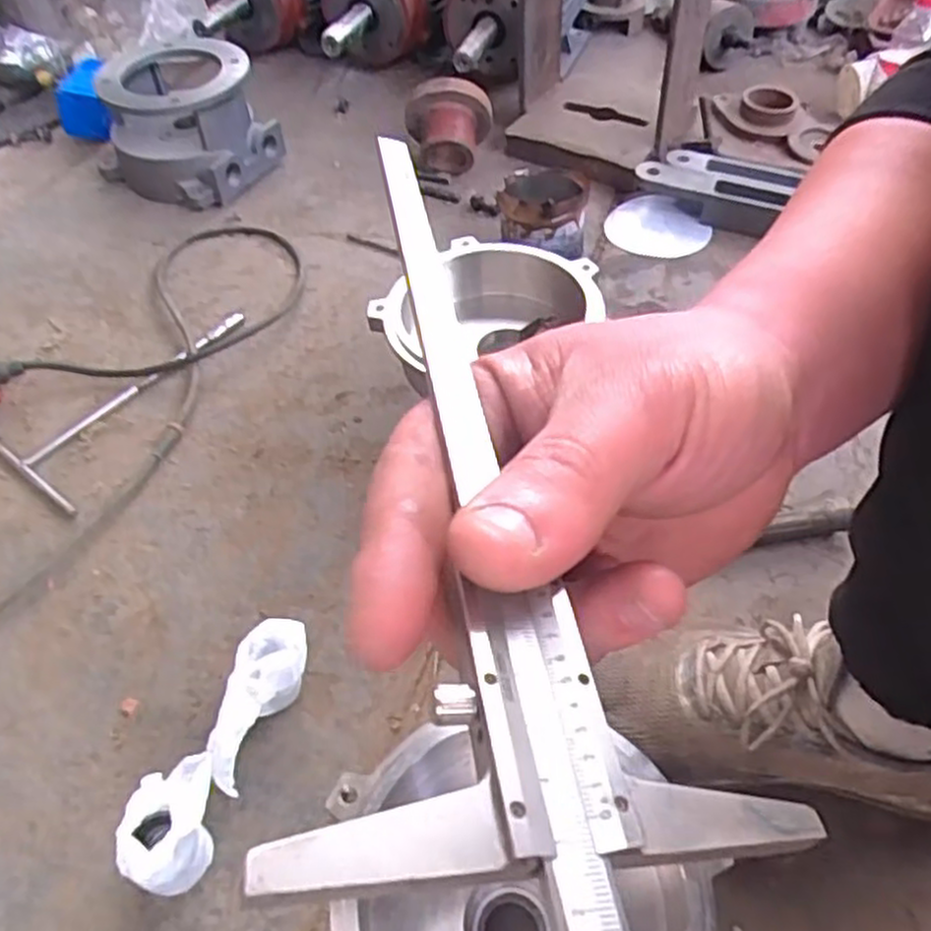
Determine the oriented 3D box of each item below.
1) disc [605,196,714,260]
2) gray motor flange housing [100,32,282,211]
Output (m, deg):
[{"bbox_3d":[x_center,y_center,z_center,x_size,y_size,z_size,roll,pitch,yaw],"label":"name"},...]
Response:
[{"bbox_3d":[0.234,-0.299,0.949,0.112,0.019,0.112,-1,51,2],"label":"disc"},{"bbox_3d":[-0.386,-0.477,1.035,0.230,0.144,0.200,30,59,24],"label":"gray motor flange housing"}]

